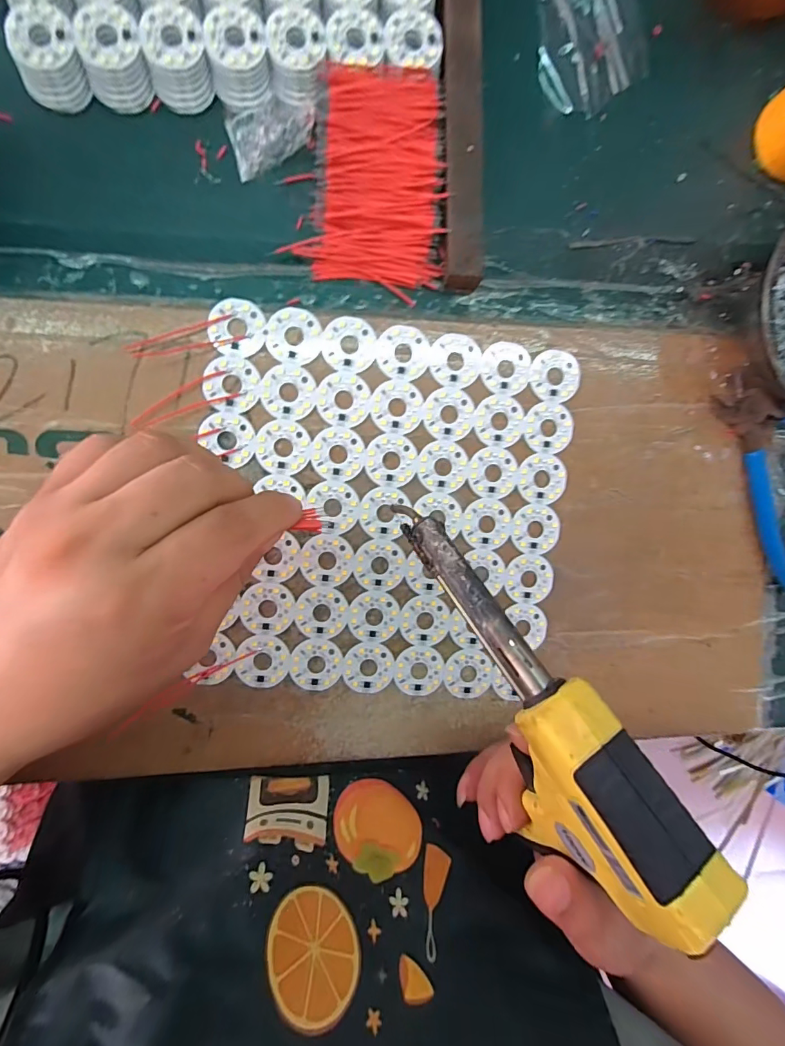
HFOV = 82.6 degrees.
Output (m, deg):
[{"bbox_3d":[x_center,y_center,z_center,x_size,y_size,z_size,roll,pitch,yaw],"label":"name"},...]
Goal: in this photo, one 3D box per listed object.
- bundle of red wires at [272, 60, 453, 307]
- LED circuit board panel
[{"bbox_3d":[-0.010,-0.188,0.243,0.077,0.010,0.108,5,94,-7],"label":"bundle of red wires"},{"bbox_3d":[-0.002,-0.005,0.260,0.207,0.004,0.212,6,94,-7],"label":"LED circuit board panel"}]

